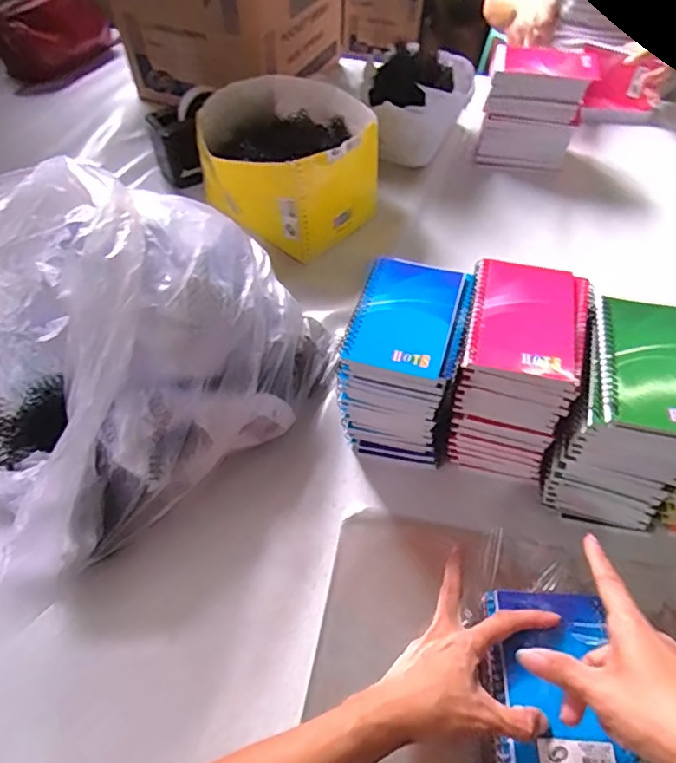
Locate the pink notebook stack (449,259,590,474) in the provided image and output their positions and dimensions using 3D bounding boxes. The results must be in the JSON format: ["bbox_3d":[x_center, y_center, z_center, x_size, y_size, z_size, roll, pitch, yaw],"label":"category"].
[{"bbox_3d":[0.162,-0.007,0.512,0.093,0.162,0.123,11,55,9],"label":"pink notebook stack"}]

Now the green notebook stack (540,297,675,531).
[{"bbox_3d":[0.253,0.035,0.471,0.108,0.167,0.124,13,55,11],"label":"green notebook stack"}]

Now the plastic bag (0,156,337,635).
[{"bbox_3d":[-0.224,-0.024,0.490,0.266,0.226,0.414,37,63,25],"label":"plastic bag"}]

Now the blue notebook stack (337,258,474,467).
[{"bbox_3d":[0.065,-0.015,0.524,0.092,0.154,0.124,12,55,10],"label":"blue notebook stack"}]

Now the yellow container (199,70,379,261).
[{"bbox_3d":[-0.069,-0.312,0.761,0.226,0.133,0.224,-38,61,-23],"label":"yellow container"}]

